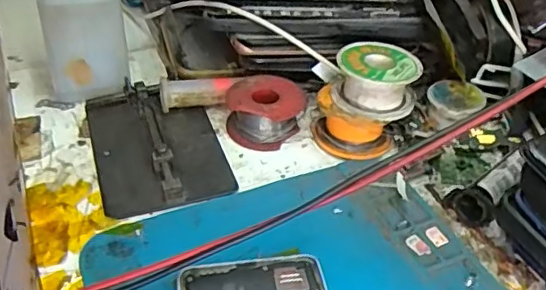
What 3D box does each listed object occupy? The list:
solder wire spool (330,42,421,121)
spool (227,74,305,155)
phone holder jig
[{"bbox_3d":[0.067,-0.041,0.380,0.052,0.035,0.051,2,40,-1],"label":"solder wire spool"},{"bbox_3d":[-0.006,-0.023,0.396,0.050,0.031,0.047,2,40,-1],"label":"spool"},{"bbox_3d":[-0.077,-0.004,0.380,0.079,0.016,0.118,-11,42,-16],"label":"phone holder jig"}]

